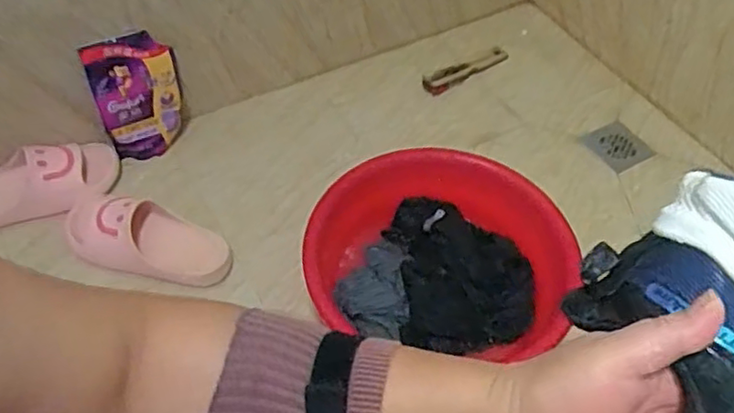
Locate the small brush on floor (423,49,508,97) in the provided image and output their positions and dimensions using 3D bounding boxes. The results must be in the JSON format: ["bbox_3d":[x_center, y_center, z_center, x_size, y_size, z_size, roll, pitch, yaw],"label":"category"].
[{"bbox_3d":[0.204,-0.276,1.285,0.218,0.014,0.043,-27,60,-22],"label":"small brush on floor"}]

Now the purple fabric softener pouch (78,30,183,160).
[{"bbox_3d":[-0.370,-0.185,1.051,0.139,0.206,0.058,-21,43,-19],"label":"purple fabric softener pouch"}]

